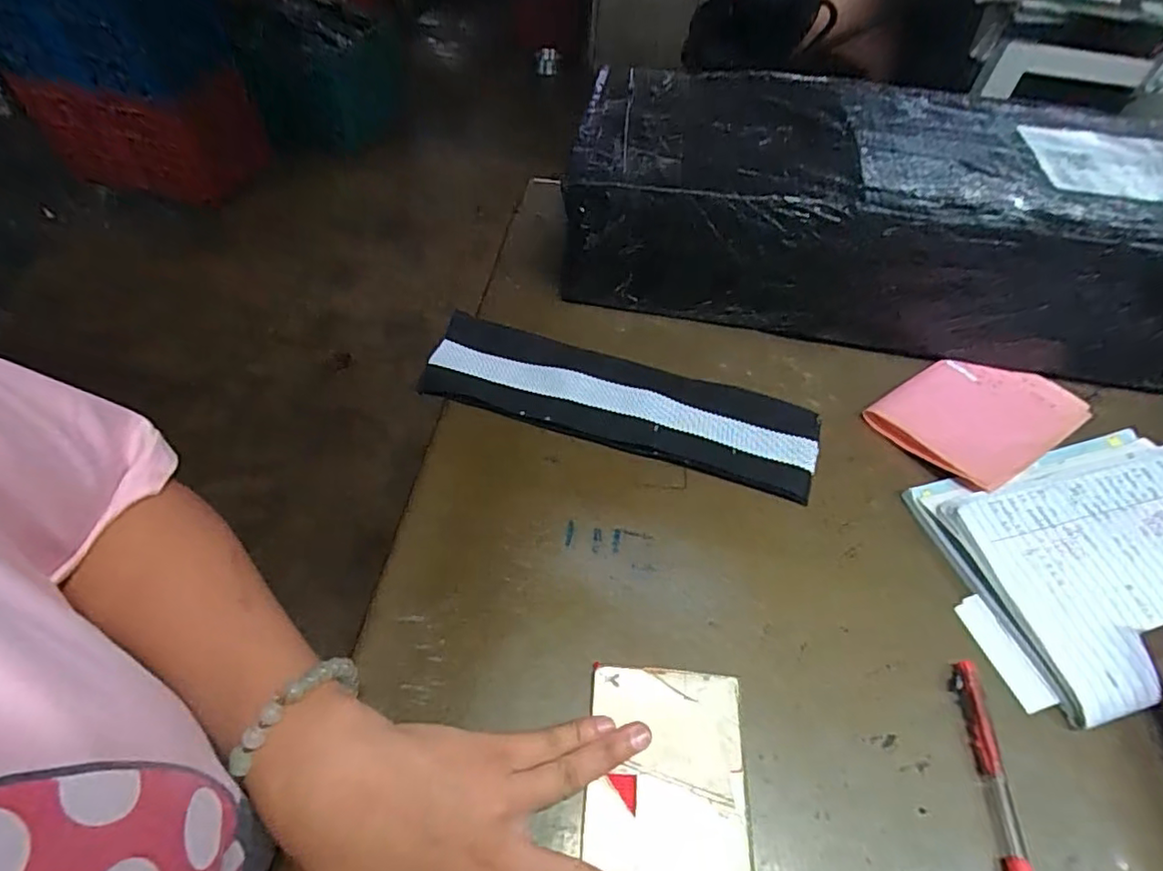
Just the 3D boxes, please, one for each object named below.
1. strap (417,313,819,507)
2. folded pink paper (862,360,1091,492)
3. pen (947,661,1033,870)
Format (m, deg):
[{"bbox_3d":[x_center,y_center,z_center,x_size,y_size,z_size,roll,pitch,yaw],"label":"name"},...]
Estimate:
[{"bbox_3d":[0.027,-0.024,0.424,0.282,0.010,0.073,16,64,8],"label":"strap"},{"bbox_3d":[0.298,-0.018,0.435,0.159,0.012,0.095,-27,59,-22],"label":"folded pink paper"},{"bbox_3d":[0.206,0.180,0.284,0.014,0.008,0.131,5,52,0],"label":"pen"}]

